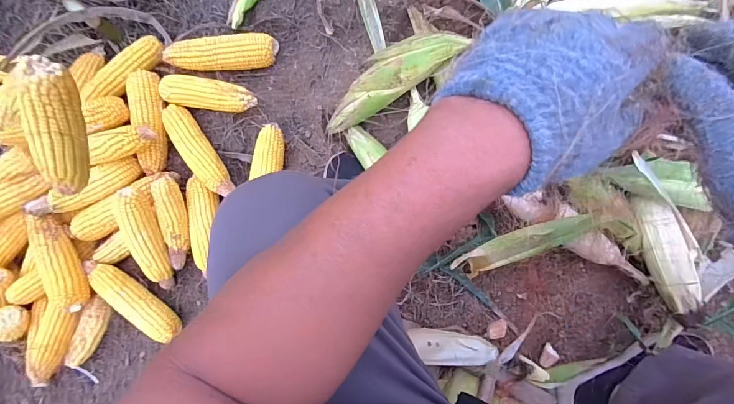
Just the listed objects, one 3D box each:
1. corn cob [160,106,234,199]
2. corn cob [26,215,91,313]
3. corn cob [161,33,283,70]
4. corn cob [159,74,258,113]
[{"bbox_3d":[-0.326,-0.099,0.700,0.058,0.043,0.189,-33,82,7],"label":"corn cob"},{"bbox_3d":[-0.580,0.112,0.688,0.055,0.048,0.193,-20,83,8],"label":"corn cob"},{"bbox_3d":[-0.278,-0.283,0.712,0.206,0.060,0.059,-6,87,7],"label":"corn cob"},{"bbox_3d":[-0.301,-0.205,0.714,0.177,0.057,0.054,7,88,10],"label":"corn cob"}]

